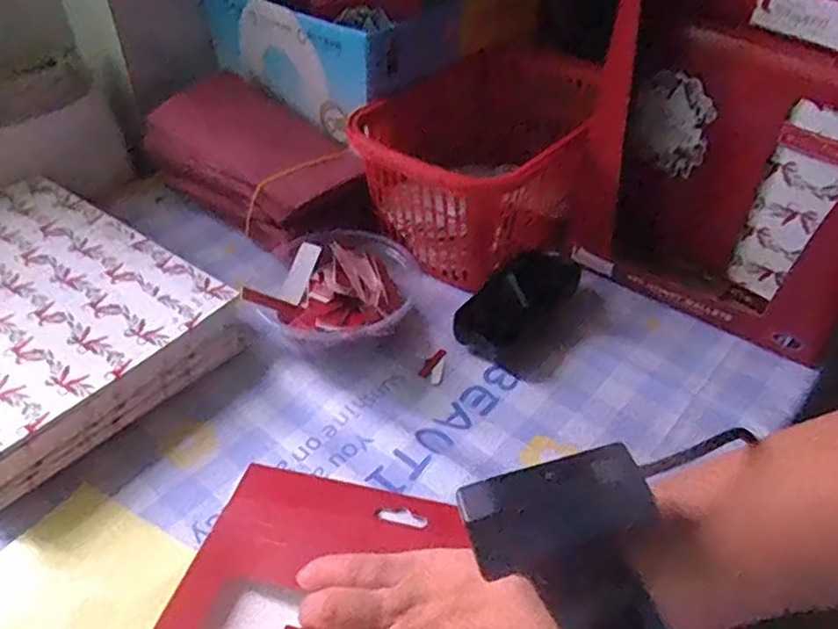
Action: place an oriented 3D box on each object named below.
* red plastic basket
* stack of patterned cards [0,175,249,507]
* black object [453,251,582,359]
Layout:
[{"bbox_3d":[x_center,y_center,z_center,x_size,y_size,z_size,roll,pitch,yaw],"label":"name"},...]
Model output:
[{"bbox_3d":[0.064,-0.121,0.543,0.147,0.114,0.226,31,51,30],"label":"red plastic basket"},{"bbox_3d":[-0.275,0.001,0.455,0.257,0.049,0.184,27,49,27],"label":"stack of patterned cards"},{"bbox_3d":[0.074,-0.010,0.479,0.044,0.034,0.113,32,51,30],"label":"black object"}]

